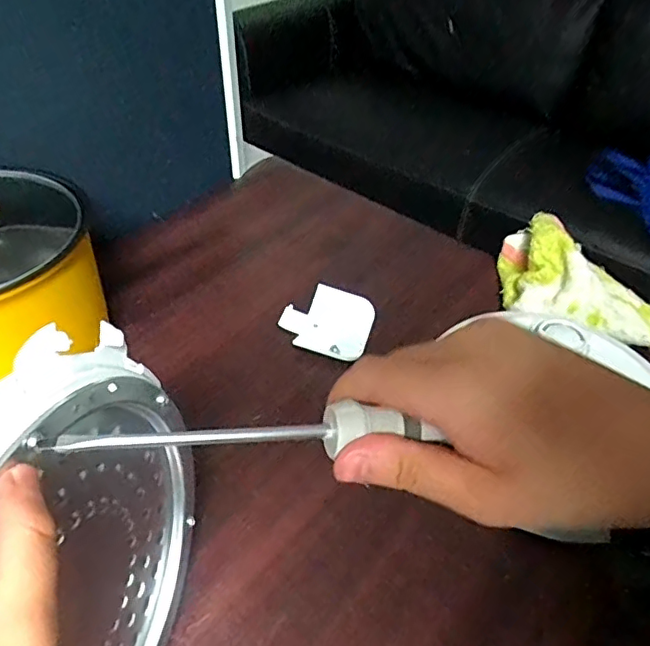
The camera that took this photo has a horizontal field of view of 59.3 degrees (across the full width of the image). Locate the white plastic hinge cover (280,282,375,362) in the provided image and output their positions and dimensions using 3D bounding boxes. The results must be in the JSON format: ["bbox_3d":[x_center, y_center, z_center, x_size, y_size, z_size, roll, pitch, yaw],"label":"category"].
[{"bbox_3d":[0.001,-0.003,0.512,0.080,0.010,0.075,13,44,12],"label":"white plastic hinge cover"}]

